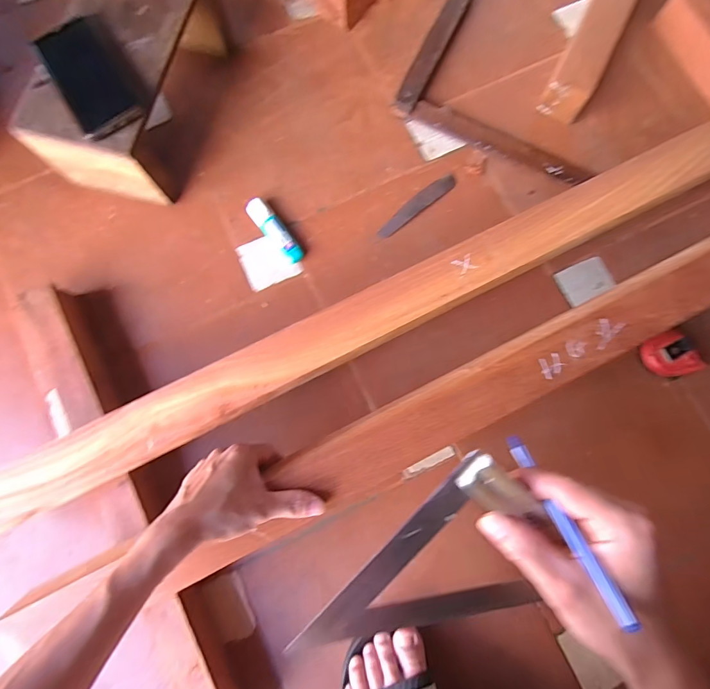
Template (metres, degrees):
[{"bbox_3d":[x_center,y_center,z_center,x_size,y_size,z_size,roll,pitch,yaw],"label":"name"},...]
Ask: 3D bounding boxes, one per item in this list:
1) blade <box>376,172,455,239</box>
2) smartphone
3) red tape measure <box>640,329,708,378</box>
[{"bbox_3d":[0.087,-0.198,0.567,0.134,0.004,0.027,-38,82,-6],"label":"blade"},{"bbox_3d":[-0.303,-0.312,0.466,0.082,0.009,0.151,-31,81,-6],"label":"smartphone"},{"bbox_3d":[0.404,0.012,0.516,0.066,0.035,0.063,-21,80,-3],"label":"red tape measure"}]

